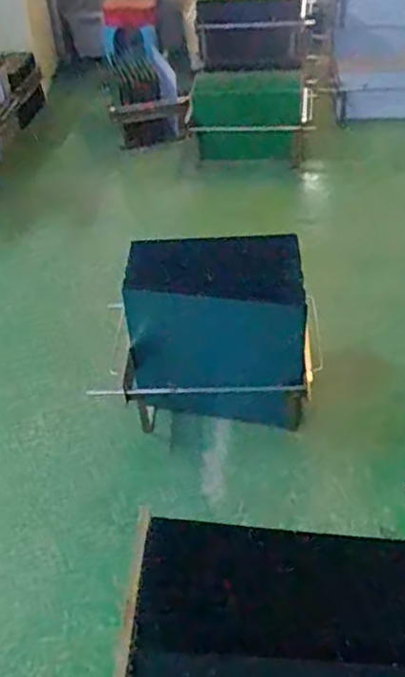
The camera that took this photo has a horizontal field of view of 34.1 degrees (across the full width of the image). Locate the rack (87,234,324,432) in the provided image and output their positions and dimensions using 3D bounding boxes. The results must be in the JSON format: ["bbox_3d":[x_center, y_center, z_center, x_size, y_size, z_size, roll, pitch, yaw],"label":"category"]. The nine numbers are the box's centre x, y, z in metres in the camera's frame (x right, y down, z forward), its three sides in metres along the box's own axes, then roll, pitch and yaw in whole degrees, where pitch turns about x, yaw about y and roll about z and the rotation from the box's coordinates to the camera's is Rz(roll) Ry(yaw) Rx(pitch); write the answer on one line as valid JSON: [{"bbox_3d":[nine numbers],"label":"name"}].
[{"bbox_3d":[0.038,-0.023,1.869,0.545,0.402,0.321,-2,40,2],"label":"rack"}]

